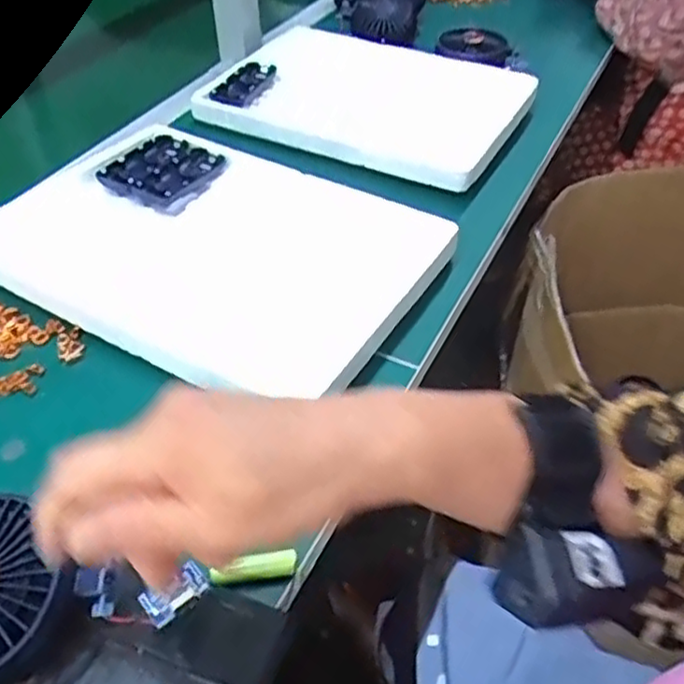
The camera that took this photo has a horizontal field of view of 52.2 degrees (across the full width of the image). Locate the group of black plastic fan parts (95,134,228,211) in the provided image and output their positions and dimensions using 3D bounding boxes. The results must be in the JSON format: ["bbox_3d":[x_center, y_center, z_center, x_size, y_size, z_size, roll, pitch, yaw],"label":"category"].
[{"bbox_3d":[-0.172,-0.163,0.668,0.086,0.019,0.095,26,52,25],"label":"group of black plastic fan parts"}]

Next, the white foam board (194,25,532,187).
[{"bbox_3d":[0.022,-0.267,0.763,0.324,0.036,0.200,20,49,21],"label":"white foam board"}]

